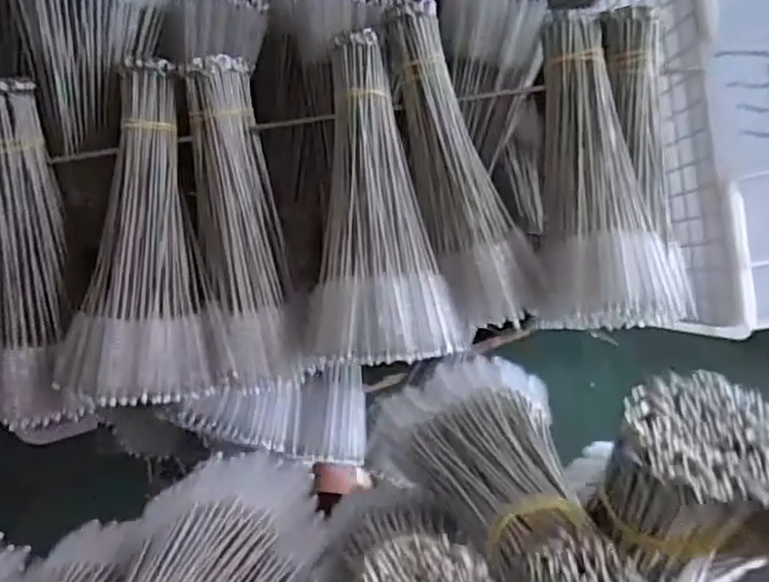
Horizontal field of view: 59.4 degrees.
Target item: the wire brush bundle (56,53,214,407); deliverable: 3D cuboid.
[{"bbox_3d":[-0.156,-0.042,0.466,0.096,0.045,0.232,10,91,-5],"label":"wire brush bundle"}]

